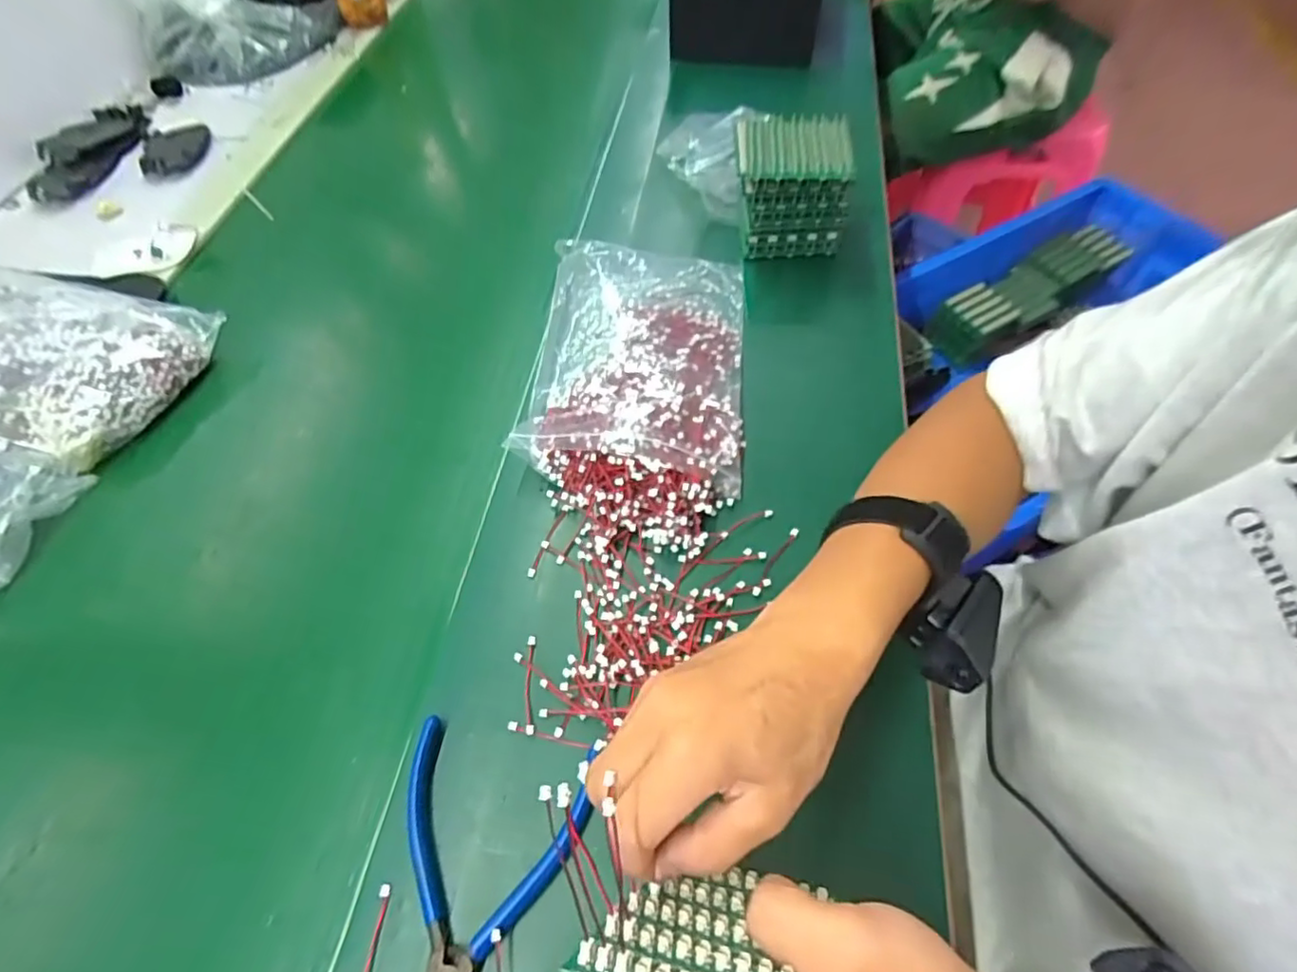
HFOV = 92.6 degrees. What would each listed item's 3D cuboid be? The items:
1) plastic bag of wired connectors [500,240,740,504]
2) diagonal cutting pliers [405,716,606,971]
[{"bbox_3d":[-0.006,-0.112,0.488,0.158,0.045,0.237,3,58,5],"label":"plastic bag of wired connectors"},{"bbox_3d":[-0.089,0.198,0.316,0.101,0.011,0.138,8,58,8],"label":"diagonal cutting pliers"}]

